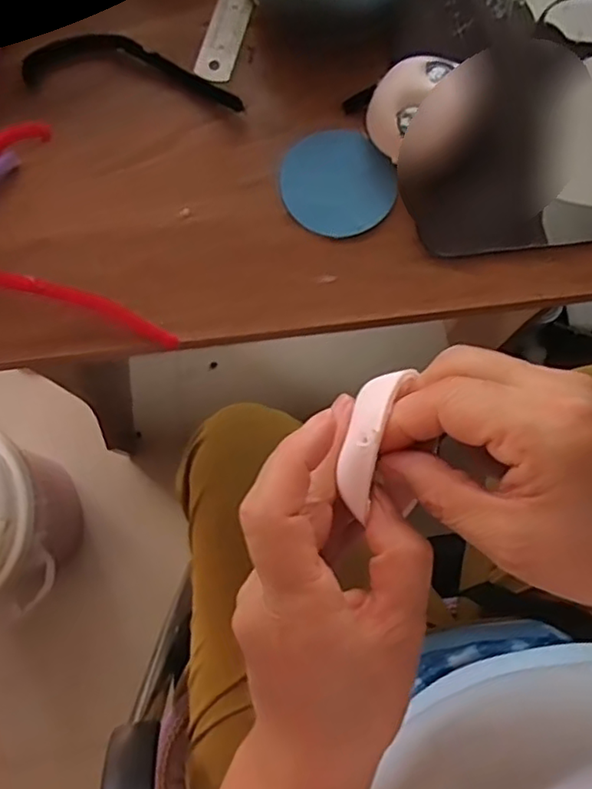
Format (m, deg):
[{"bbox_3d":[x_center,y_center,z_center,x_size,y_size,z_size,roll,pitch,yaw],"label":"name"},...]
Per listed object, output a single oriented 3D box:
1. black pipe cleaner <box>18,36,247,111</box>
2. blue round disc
[{"bbox_3d":[-0.082,-0.168,0.315,0.114,0.007,0.030,9,79,2],"label":"black pipe cleaner"},{"bbox_3d":[0.020,-0.107,0.308,0.052,0.006,0.056,0,79,0],"label":"blue round disc"}]

